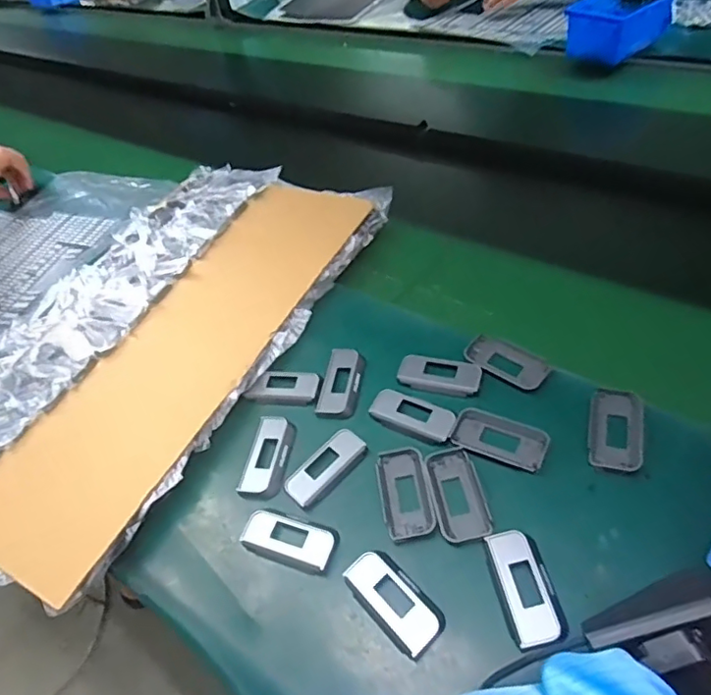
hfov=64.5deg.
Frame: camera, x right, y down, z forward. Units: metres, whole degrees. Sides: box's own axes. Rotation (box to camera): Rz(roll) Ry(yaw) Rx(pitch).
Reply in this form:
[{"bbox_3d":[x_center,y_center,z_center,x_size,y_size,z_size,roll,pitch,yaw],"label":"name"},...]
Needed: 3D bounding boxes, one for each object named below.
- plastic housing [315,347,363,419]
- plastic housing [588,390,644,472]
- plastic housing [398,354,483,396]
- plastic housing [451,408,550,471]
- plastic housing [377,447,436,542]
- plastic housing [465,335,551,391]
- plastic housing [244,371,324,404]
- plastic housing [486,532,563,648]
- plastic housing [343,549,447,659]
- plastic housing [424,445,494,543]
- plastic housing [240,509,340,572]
[{"bbox_3d":[-0.013,0.032,0.533,0.038,0.009,0.076,2,48,14],"label":"plastic housing"},{"bbox_3d":[0.209,0.065,0.453,0.040,0.009,0.076,8,50,19],"label":"plastic housing"},{"bbox_3d":[0.077,0.024,0.517,0.074,0.007,0.036,6,49,18],"label":"plastic housing"},{"bbox_3d":[0.120,0.073,0.466,0.074,0.007,0.039,17,54,26],"label":"plastic housing"},{"bbox_3d":[0.040,0.116,0.454,0.037,0.011,0.076,-11,46,3],"label":"plastic housing"},{"bbox_3d":[0.137,0.012,0.516,0.076,0.007,0.037,29,59,33],"label":"plastic housing"},{"bbox_3d":[-0.067,0.038,0.544,0.071,0.007,0.035,3,48,15],"label":"plastic housing"},{"bbox_3d":[0.116,0.163,0.387,0.035,0.009,0.076,-13,46,1],"label":"plastic housing"},{"bbox_3d":[0.027,0.180,0.401,0.038,0.014,0.076,-36,50,-20],"label":"plastic housing"},{"bbox_3d":[0.080,0.115,0.445,0.039,0.006,0.077,-12,46,1],"label":"plastic housing"},{"bbox_3d":[-0.052,0.148,0.442,0.077,0.011,0.035,10,51,21],"label":"plastic housing"}]

